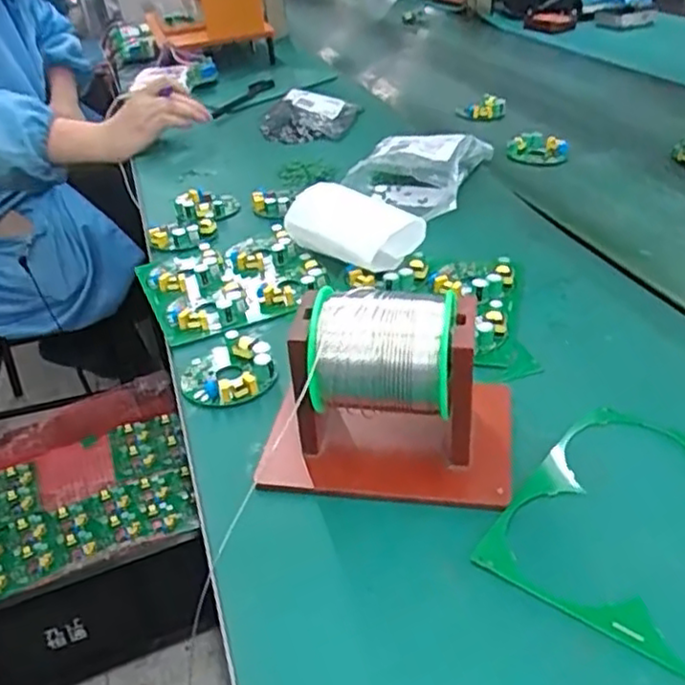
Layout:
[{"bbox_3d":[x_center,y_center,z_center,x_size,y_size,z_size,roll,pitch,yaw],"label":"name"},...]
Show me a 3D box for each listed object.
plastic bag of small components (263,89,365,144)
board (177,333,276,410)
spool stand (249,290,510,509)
[{"bbox_3d":[-0.044,-0.298,0.917,0.132,0.032,0.104,-2,34,5],"label":"plastic bag of small components"},{"bbox_3d":[-0.080,0.017,0.472,0.062,0.015,0.058,-3,35,2],"label":"board"},{"bbox_3d":[0.029,0.024,0.382,0.130,0.101,0.091,2,36,9],"label":"spool stand"}]

